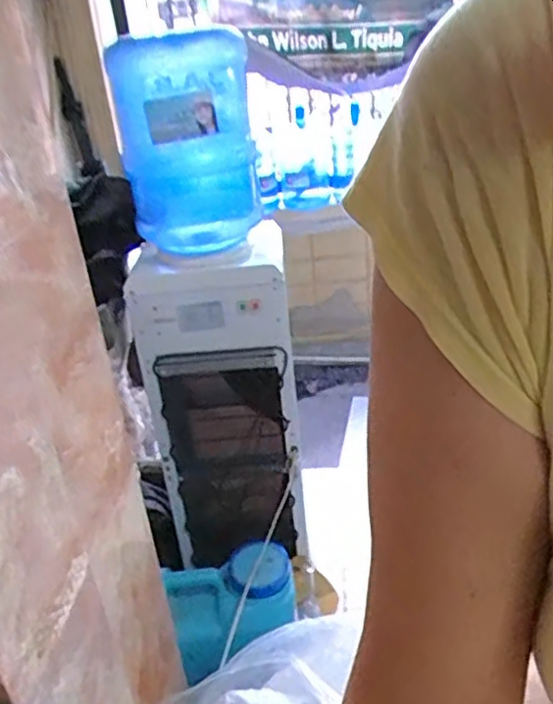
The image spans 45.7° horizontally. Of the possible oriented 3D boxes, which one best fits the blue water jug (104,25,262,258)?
[{"bbox_3d":[-0.173,-0.407,1.295,0.239,0.374,0.272,-9,29,-5],"label":"blue water jug"}]

